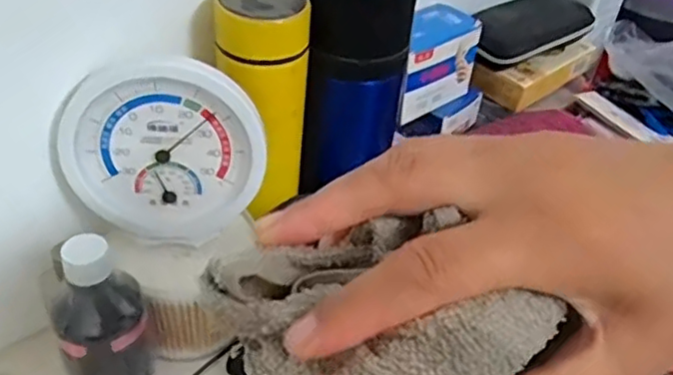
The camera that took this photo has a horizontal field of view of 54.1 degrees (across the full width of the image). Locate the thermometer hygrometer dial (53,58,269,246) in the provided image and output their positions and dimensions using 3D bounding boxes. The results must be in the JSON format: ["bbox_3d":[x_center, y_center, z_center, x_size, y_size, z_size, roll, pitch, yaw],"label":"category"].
[{"bbox_3d":[-0.114,-0.021,0.436,0.128,0.124,0.023,-1,39,-9],"label":"thermometer hygrometer dial"}]

